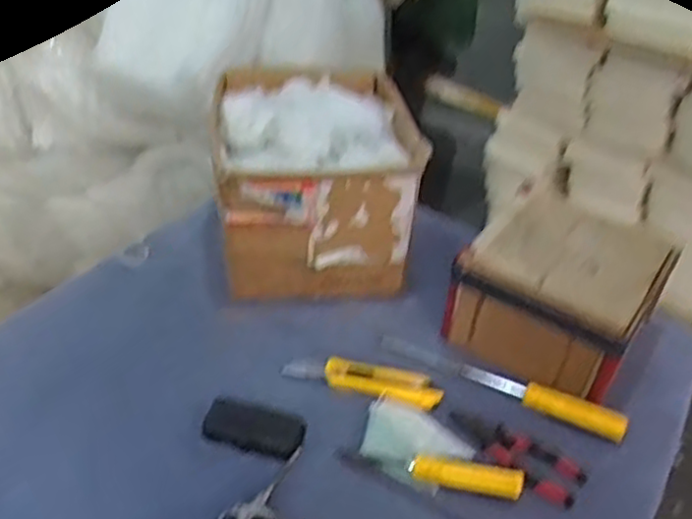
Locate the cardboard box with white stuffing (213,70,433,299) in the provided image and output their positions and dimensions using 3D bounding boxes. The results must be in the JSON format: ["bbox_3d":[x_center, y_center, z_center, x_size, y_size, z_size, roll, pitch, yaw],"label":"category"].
[{"bbox_3d":[-0.052,-0.130,1.050,0.262,0.216,0.313,-1,38,-9],"label":"cardboard box with white stuffing"}]

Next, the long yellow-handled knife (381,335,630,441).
[{"bbox_3d":[0.183,0.144,0.886,0.297,0.028,0.030,21,41,20],"label":"long yellow-handled knife"}]

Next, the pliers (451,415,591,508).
[{"bbox_3d":[0.188,0.216,0.827,0.153,0.018,0.056,26,42,24],"label":"pliers"}]

